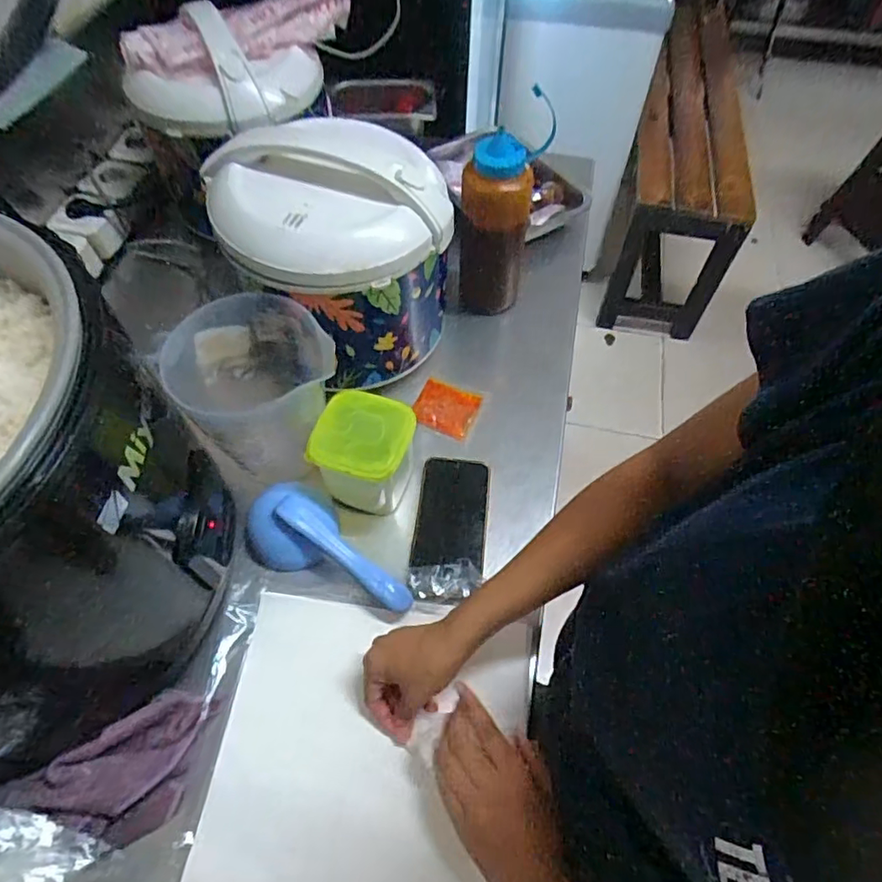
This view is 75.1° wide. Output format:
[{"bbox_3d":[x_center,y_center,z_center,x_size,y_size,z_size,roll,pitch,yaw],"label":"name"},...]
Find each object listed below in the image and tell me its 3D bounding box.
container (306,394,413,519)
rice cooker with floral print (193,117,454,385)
[{"bbox_3d":[-0.080,0.016,0.626,0.094,0.106,0.095,17,59,10],"label":"container"},{"bbox_3d":[-0.111,-0.202,0.658,0.225,0.234,0.183,-31,63,-19],"label":"rice cooker with floral print"}]

